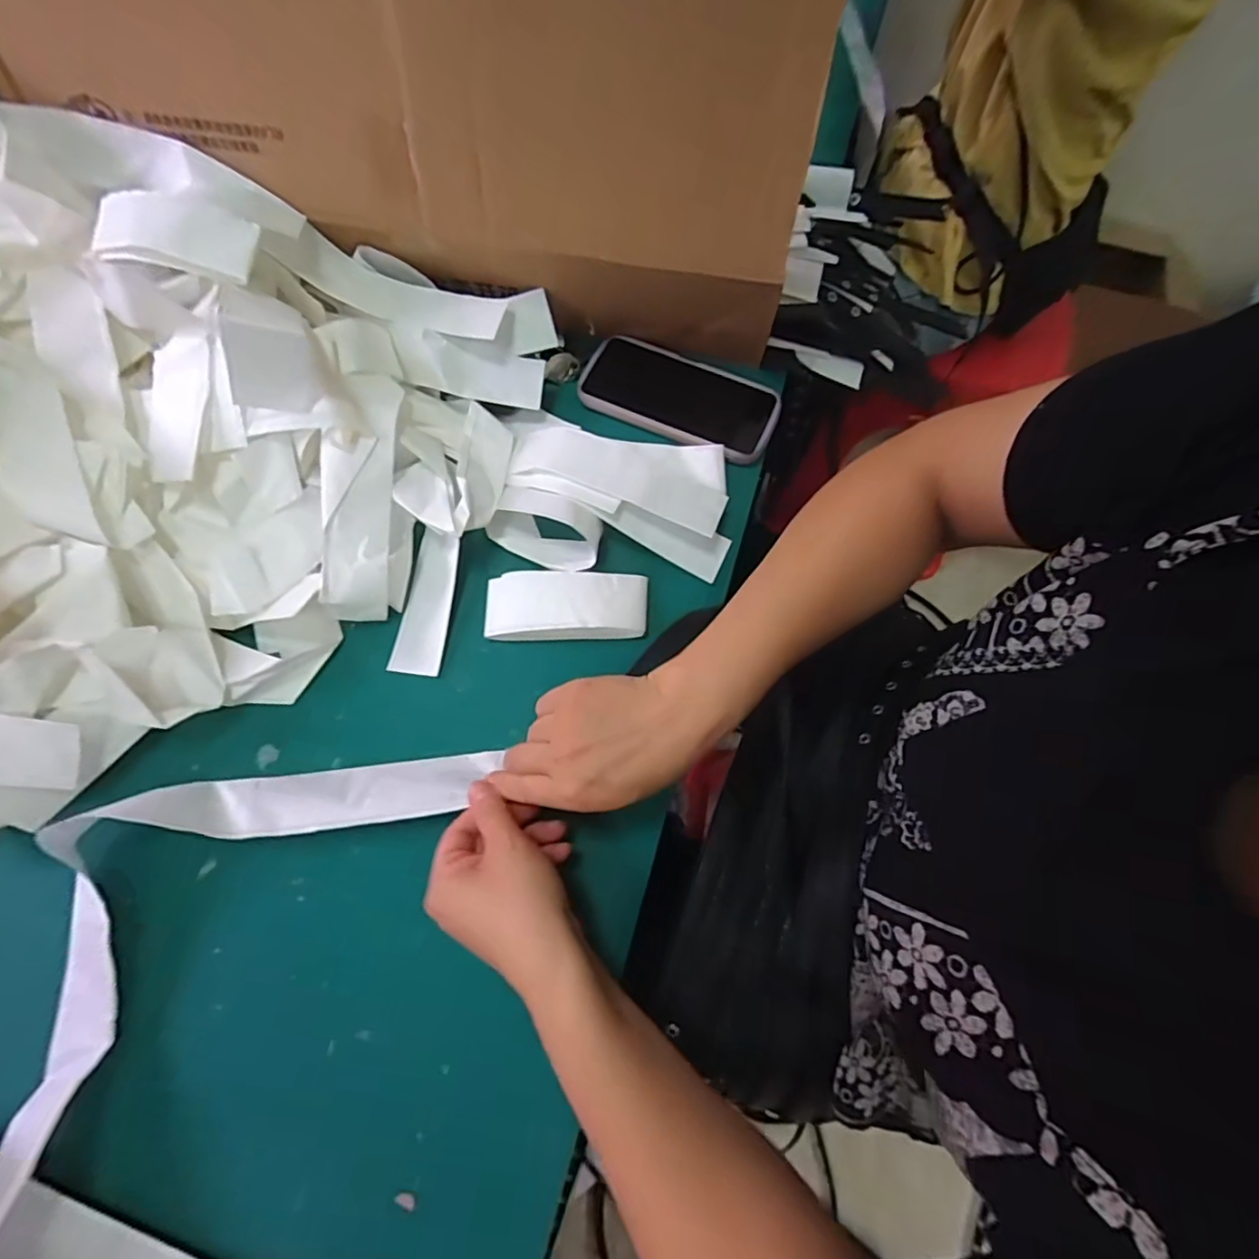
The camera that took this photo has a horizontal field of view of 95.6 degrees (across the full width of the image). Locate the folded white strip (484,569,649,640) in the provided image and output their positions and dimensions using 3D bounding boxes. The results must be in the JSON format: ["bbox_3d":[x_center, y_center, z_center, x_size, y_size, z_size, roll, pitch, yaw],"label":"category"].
[{"bbox_3d":[-0.047,-0.019,0.425,0.117,0.018,0.052,-1,69,-1],"label":"folded white strip"}]

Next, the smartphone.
[{"bbox_3d":[0.044,-0.206,0.502,0.173,0.012,0.082,24,71,8],"label":"smartphone"}]

